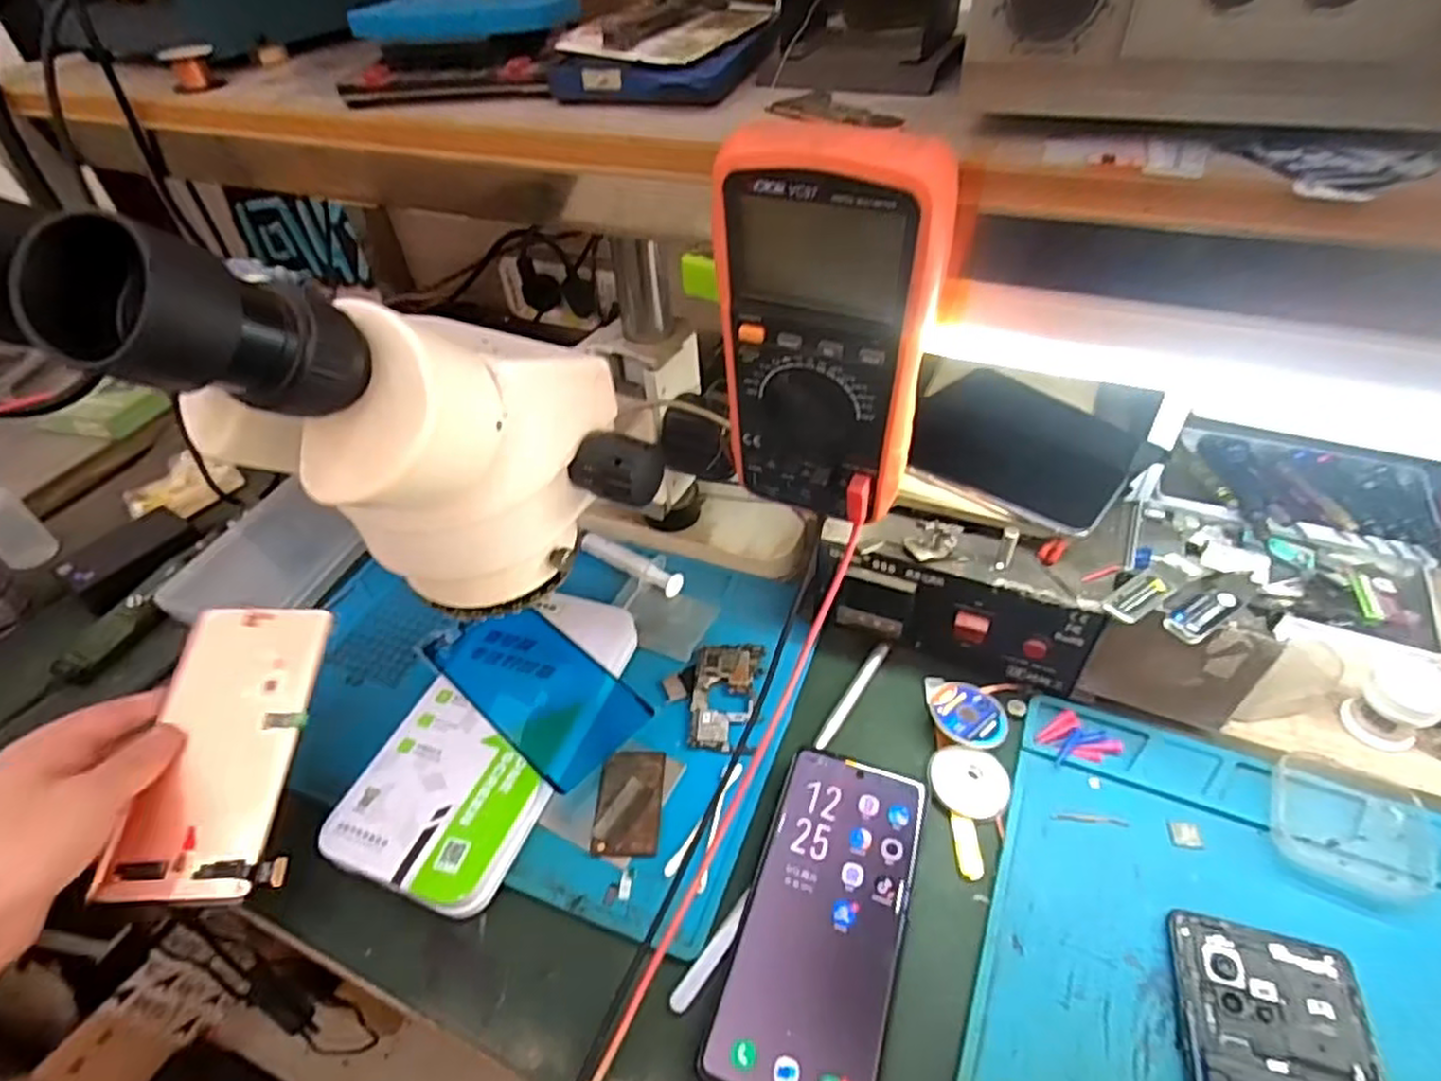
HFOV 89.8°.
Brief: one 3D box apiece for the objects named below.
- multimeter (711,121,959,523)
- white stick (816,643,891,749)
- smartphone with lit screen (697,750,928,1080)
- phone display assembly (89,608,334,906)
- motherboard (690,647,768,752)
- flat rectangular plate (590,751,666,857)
[{"bbox_3d":[0.044,-0.084,0.314,0.086,0.170,0.033,20,49,24],"label":"multimeter"},{"bbox_3d":[0.083,0.096,0.453,0.009,0.004,0.090,26,52,24],"label":"white stick"},{"bbox_3d":[0.052,0.186,0.359,0.076,0.013,0.166,11,46,16],"label":"smartphone with lit screen"},{"bbox_3d":[-0.262,0.106,0.387,0.074,0.012,0.157,-4,56,-2],"label":"phone display assembly"},{"bbox_3d":[0.003,0.097,0.455,0.043,0.006,0.073,2,44,7],"label":"motherboard"},{"bbox_3d":[-0.052,0.147,0.409,0.036,0.004,0.060,-2,44,4],"label":"flat rectangular plate"}]

